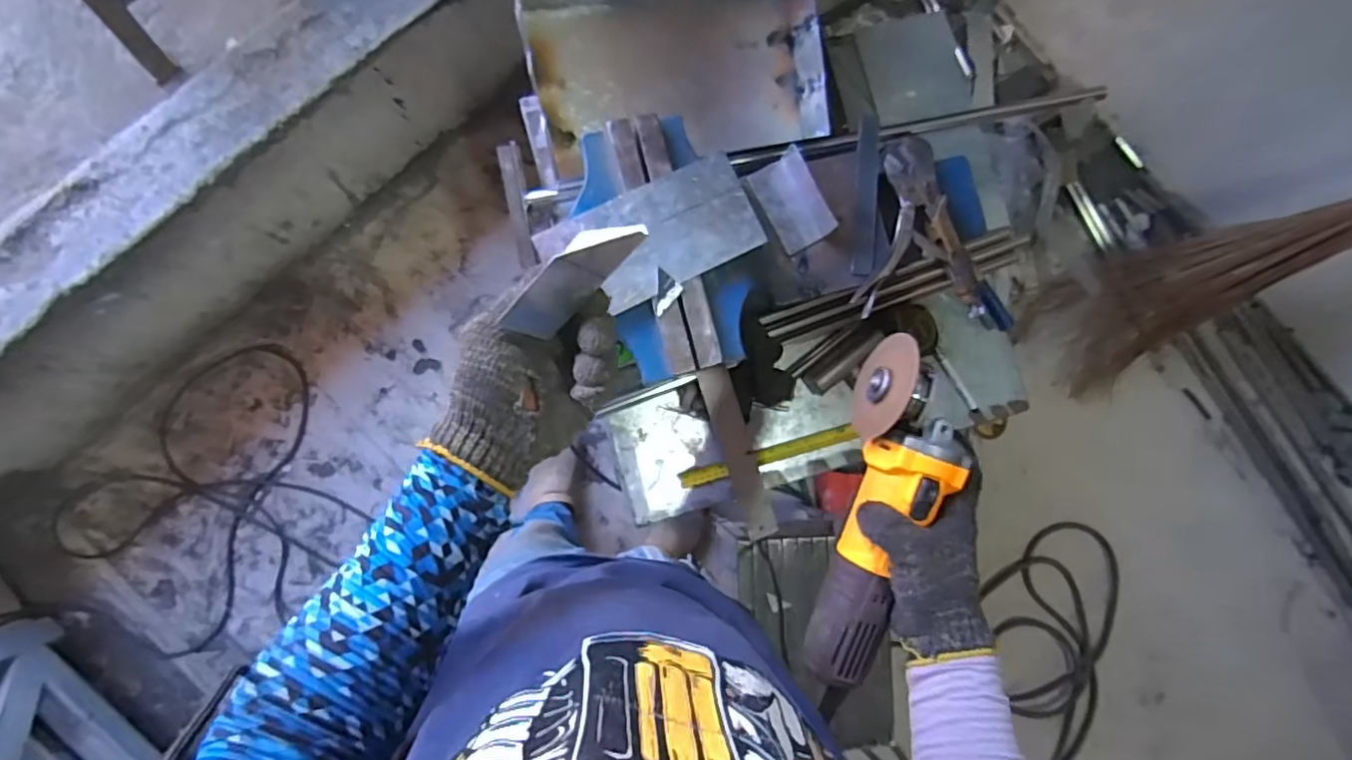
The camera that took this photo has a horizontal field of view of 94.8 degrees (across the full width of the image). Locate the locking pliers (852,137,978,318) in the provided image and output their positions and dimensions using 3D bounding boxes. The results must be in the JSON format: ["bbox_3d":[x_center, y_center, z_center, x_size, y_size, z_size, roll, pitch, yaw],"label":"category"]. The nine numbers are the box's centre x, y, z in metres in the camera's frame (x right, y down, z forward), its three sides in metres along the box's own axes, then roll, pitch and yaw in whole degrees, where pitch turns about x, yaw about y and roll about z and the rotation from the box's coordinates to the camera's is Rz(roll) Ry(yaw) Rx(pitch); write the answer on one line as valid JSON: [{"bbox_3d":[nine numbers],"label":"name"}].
[{"bbox_3d":[0.268,-0.182,0.715,0.147,0.034,0.202,-4,88,-9],"label":"locking pliers"}]

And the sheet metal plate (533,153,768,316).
[{"bbox_3d":[-0.022,-0.137,0.600,0.201,0.009,0.101,-26,89,-6],"label":"sheet metal plate"}]

